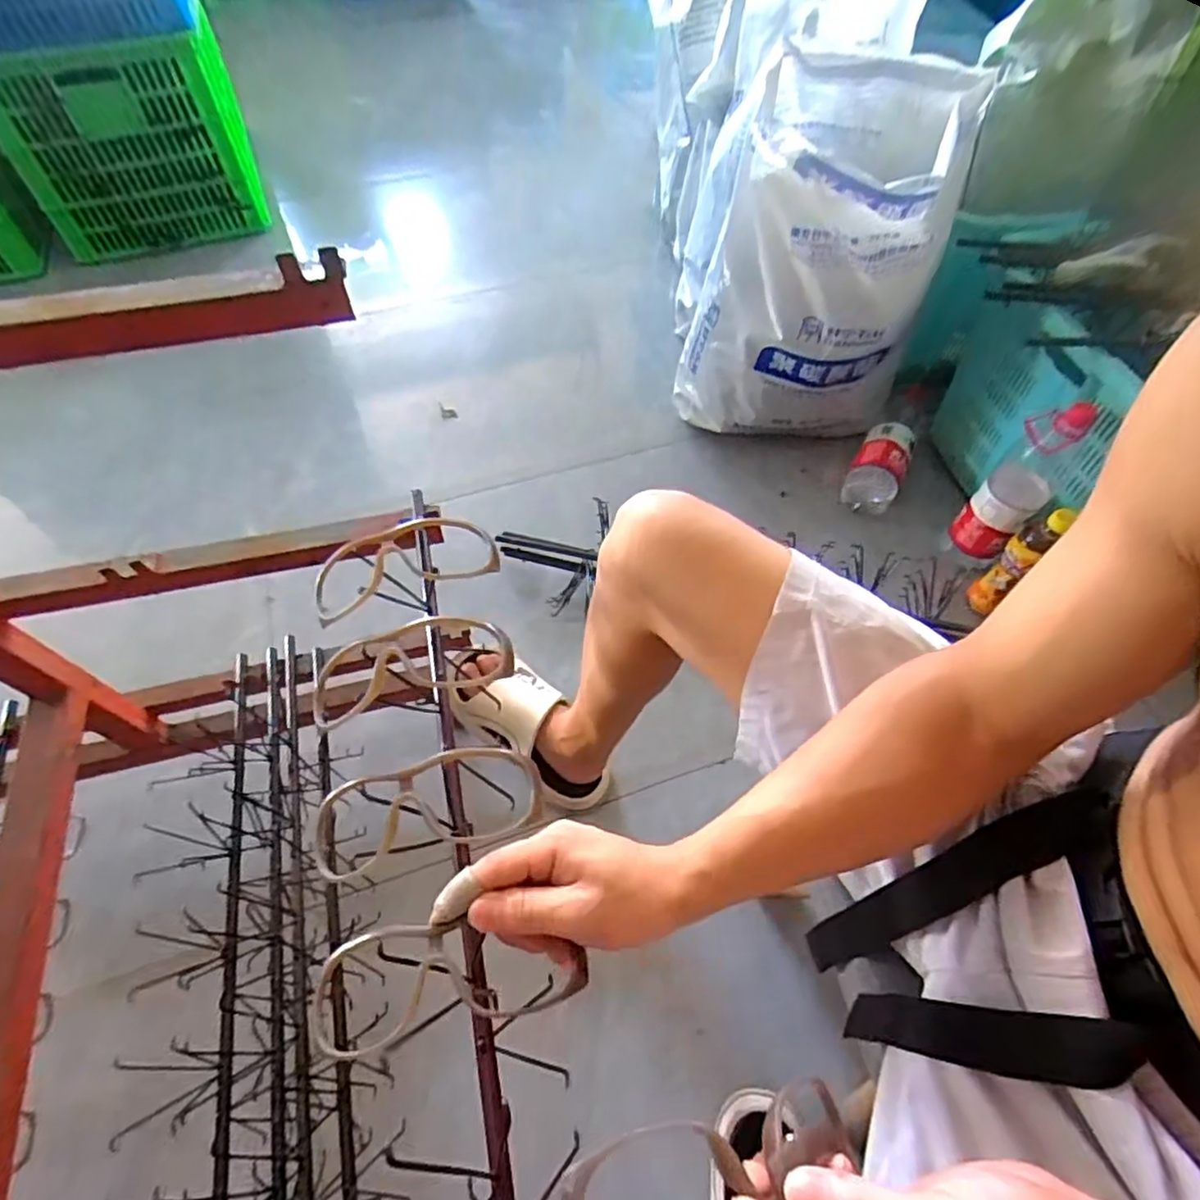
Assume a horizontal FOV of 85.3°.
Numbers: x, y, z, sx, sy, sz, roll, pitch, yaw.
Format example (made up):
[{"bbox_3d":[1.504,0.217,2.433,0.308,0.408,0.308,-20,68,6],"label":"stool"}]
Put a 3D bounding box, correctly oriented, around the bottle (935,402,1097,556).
[{"bbox_3d":[0.592,-0.157,0.931,0.080,0.270,0.076,37,64,21],"label":"bottle"}]

